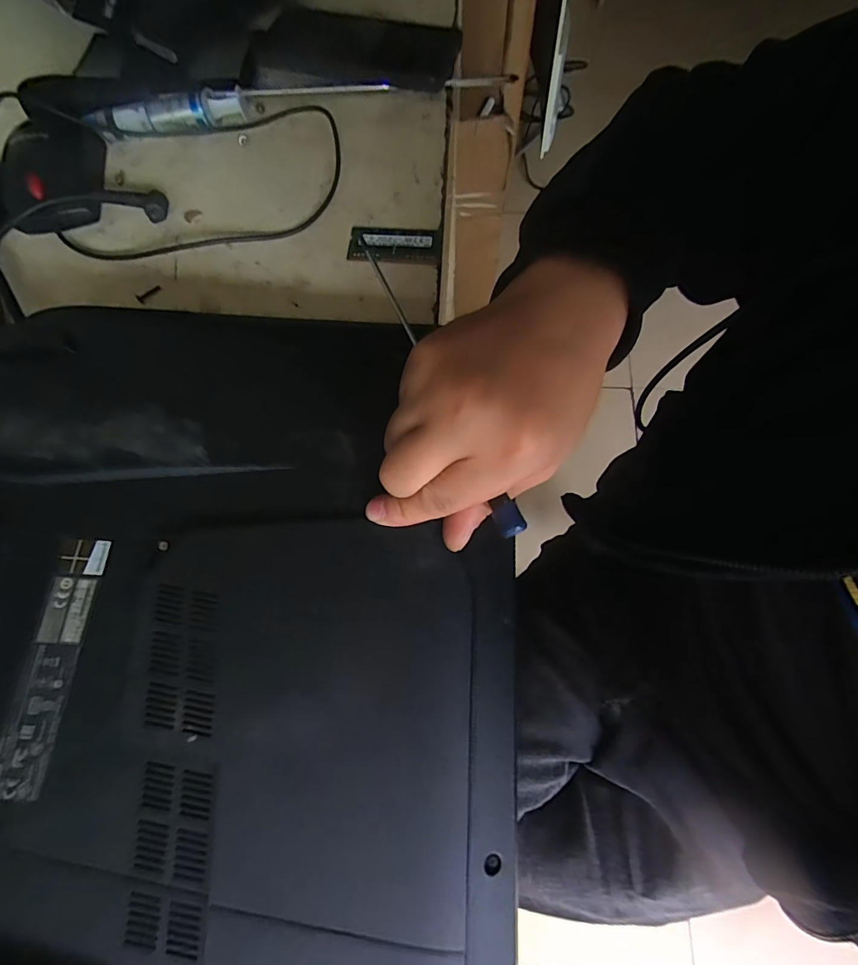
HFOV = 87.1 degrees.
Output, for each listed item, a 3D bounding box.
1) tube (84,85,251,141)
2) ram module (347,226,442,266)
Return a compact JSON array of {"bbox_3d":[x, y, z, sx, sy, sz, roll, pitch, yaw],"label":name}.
[{"bbox_3d":[-0.204,-0.290,0.355,0.117,0.027,0.023,-12,71,-3],"label":"tube"},{"bbox_3d":[-0.024,-0.169,0.320,0.064,0.006,0.030,6,71,3],"label":"ram module"}]

